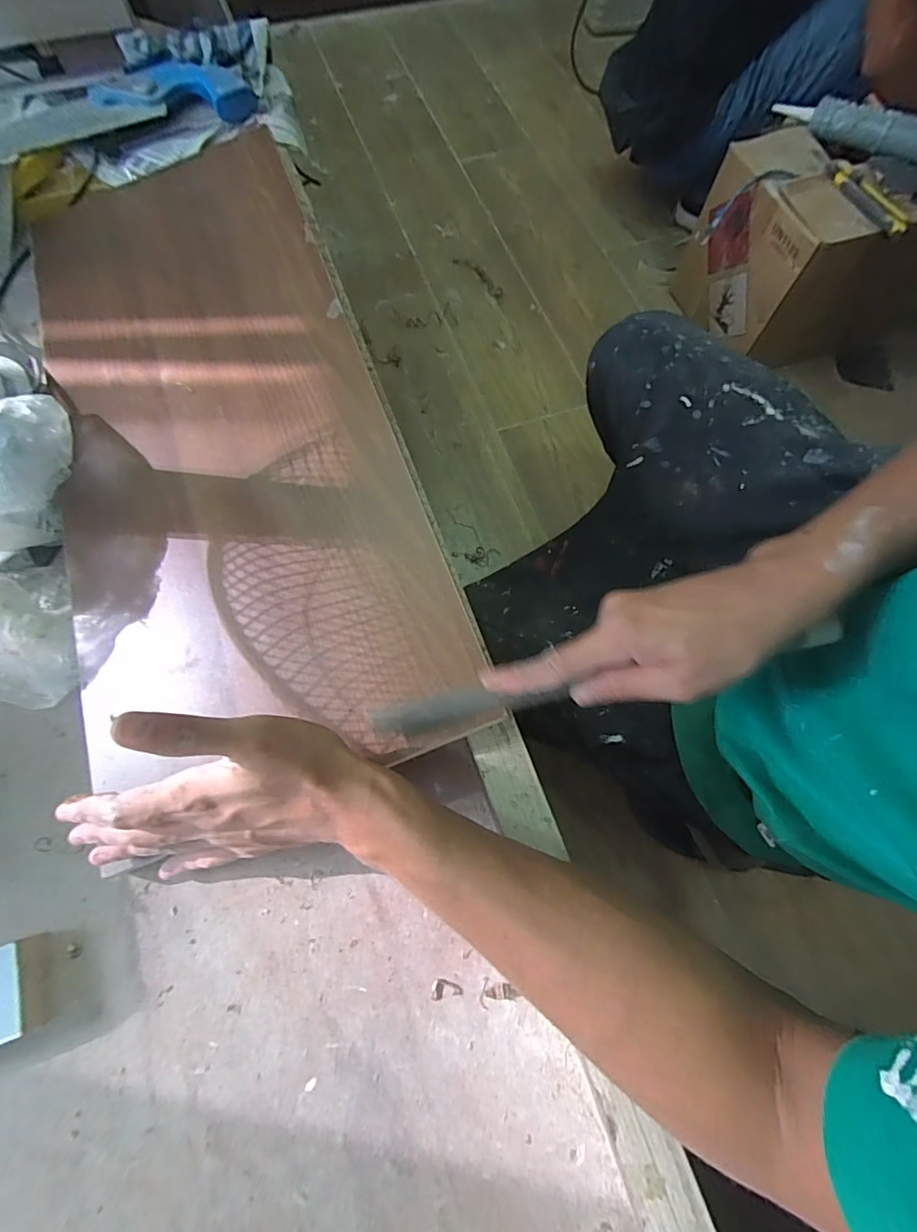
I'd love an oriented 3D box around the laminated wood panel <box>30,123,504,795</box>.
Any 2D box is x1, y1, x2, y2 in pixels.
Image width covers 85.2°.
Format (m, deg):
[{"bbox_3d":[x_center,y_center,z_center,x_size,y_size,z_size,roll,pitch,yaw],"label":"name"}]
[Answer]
[{"bbox_3d":[-0.212,-0.177,0.427,0.277,0.014,0.650,-22,72,0],"label":"laminated wood panel"}]

